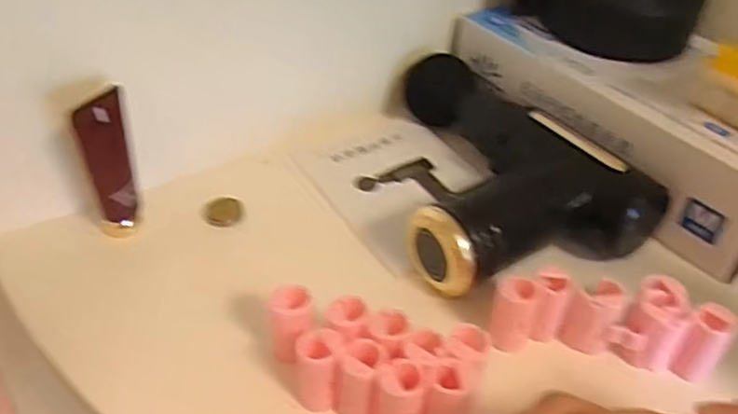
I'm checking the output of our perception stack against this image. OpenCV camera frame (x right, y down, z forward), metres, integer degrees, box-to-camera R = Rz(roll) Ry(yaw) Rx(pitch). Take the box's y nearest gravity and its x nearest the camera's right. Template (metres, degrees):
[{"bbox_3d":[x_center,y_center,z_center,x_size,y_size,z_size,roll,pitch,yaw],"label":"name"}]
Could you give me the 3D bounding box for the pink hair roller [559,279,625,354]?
[{"bbox_3d":[0.105,0.052,0.311,0.021,0.034,0.017,23,42,22],"label":"pink hair roller"}]

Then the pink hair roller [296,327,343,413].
[{"bbox_3d":[-0.021,0.069,0.278,0.017,0.033,0.017,5,38,0],"label":"pink hair roller"}]

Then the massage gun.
[{"bbox_3d":[0.064,-0.034,0.392,0.140,0.044,0.189,-13,42,-21],"label":"massage gun"}]

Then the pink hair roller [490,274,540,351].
[{"bbox_3d":[0.066,0.051,0.305,0.019,0.031,0.023,14,39,12],"label":"pink hair roller"}]

